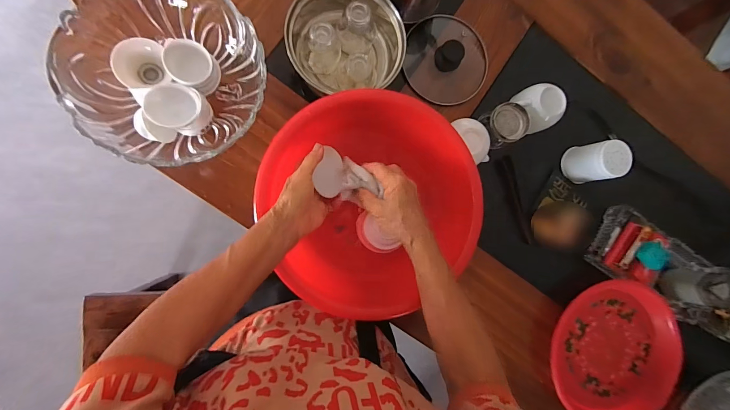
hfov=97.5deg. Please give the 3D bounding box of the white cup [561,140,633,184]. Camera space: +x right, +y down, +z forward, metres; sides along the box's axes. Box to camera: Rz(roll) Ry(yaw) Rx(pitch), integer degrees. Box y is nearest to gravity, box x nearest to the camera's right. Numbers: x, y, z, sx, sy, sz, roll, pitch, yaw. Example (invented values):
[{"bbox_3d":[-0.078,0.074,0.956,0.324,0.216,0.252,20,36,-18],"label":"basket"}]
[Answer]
[{"bbox_3d":[0.409,-0.077,0.566,0.056,0.076,0.066,-9,90,-10],"label":"white cup"}]

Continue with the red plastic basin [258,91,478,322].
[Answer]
[{"bbox_3d":[0.011,0.004,0.472,0.287,0.092,0.309,0,89,-10],"label":"red plastic basin"}]

